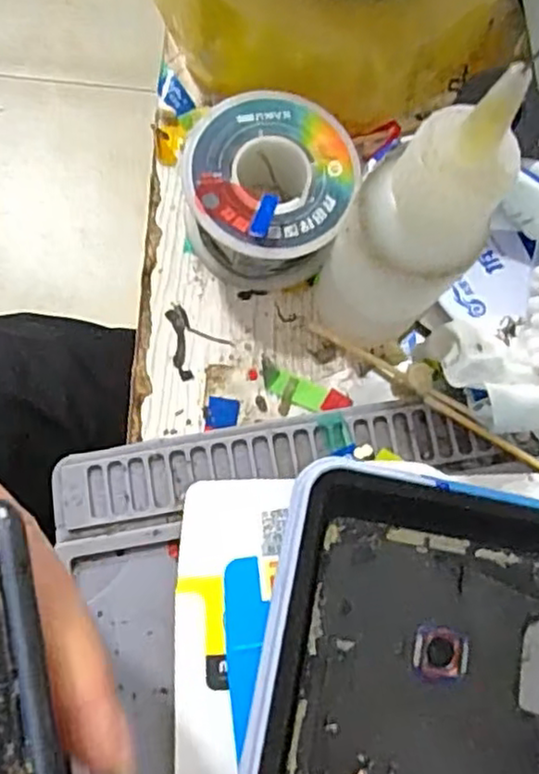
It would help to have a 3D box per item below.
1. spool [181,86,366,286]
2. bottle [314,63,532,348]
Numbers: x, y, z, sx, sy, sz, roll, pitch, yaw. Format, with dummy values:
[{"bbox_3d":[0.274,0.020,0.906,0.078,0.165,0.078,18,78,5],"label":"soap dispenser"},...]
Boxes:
[{"bbox_3d":[0.001,-0.063,0.216,0.049,0.031,0.055,24,77,-1],"label":"spool"},{"bbox_3d":[0.034,-0.035,0.174,0.030,0.108,0.033,1,79,-6],"label":"bottle"}]

